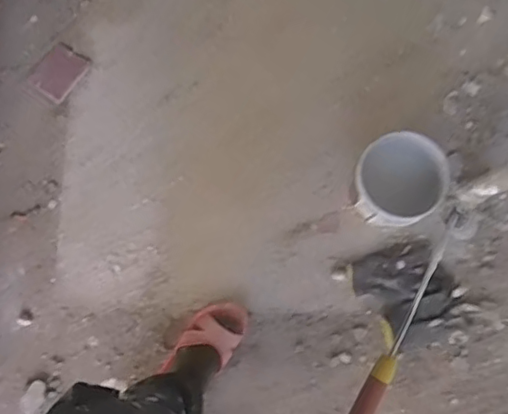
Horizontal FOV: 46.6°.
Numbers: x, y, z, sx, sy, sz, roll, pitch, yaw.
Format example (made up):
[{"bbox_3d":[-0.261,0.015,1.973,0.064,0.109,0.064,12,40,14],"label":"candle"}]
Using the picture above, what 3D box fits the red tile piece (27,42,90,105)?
[{"bbox_3d":[-0.469,-0.322,1.415,0.109,0.008,0.124,35,81,7],"label":"red tile piece"}]

